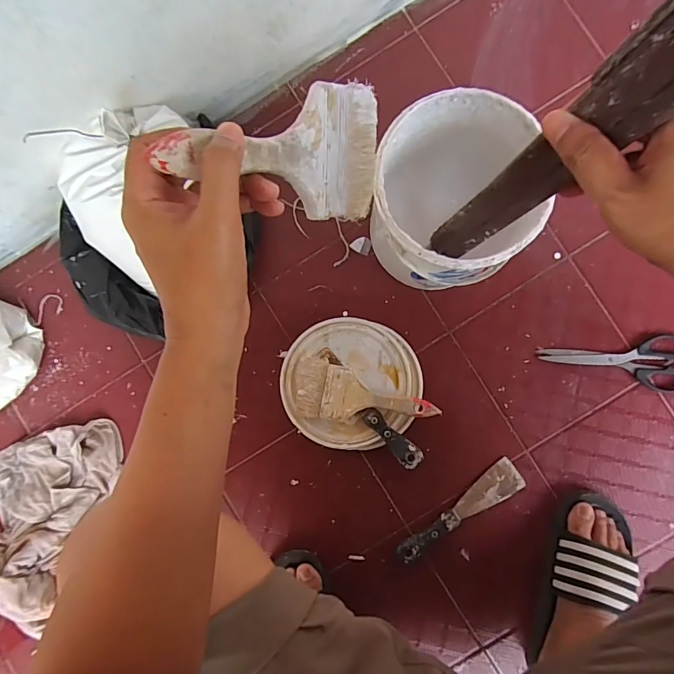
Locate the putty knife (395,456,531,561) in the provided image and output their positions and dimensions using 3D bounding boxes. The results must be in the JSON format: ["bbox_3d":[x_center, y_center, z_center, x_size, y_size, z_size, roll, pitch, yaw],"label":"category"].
[{"bbox_3d":[0.173,0.247,0.592,0.199,0.017,0.046,-38,86,-1],"label":"putty knife"}]

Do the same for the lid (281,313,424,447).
[{"bbox_3d":[0.019,0.066,0.599,0.187,0.023,0.182,0,87,1],"label":"lid"}]

